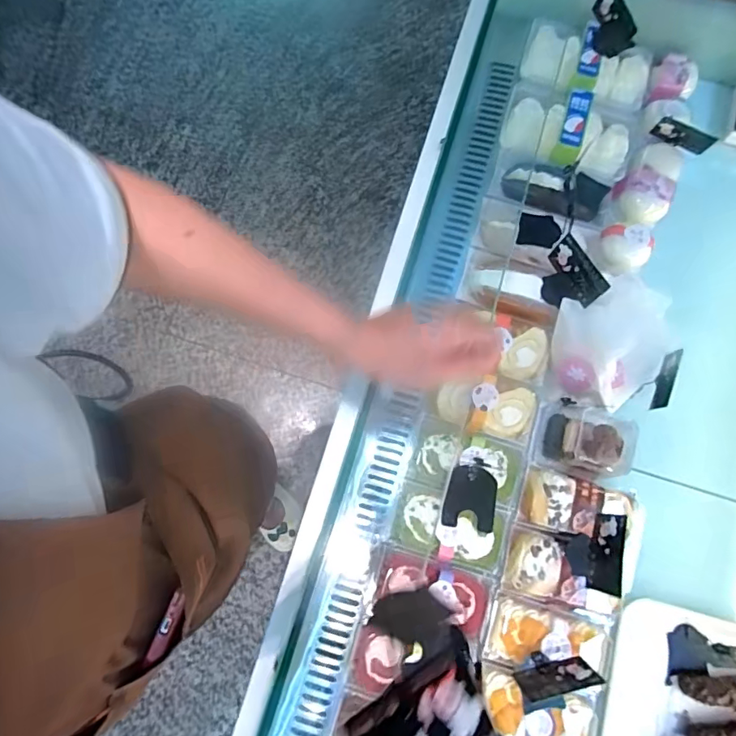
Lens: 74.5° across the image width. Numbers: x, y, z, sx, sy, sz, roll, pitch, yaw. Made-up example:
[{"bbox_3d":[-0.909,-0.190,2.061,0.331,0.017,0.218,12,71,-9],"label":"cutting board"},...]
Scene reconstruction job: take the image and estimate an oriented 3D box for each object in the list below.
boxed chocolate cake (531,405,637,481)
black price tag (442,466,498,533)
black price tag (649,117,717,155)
[{"bbox_3d":[0.293,0.100,0.657,0.112,0.075,0.089,14,78,2],"label":"boxed chocolate cake"},{"bbox_3d":[0.137,0.174,0.644,0.064,0.008,0.080,10,79,11],"label":"black price tag"},{"bbox_3d":[0.499,-0.368,0.771,0.090,0.044,0.011,21,70,-2],"label":"black price tag"}]

